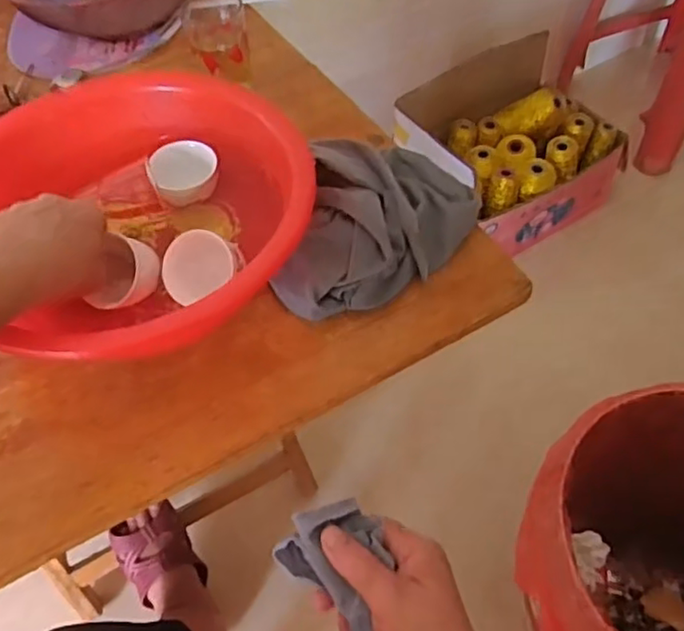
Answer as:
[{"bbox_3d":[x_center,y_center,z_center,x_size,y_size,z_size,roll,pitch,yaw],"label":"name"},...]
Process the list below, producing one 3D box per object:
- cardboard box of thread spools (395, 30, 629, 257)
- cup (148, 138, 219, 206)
[{"bbox_3d":[0.295,-0.291,1.127,0.357,0.250,0.246,-29,58,-16],"label":"cardboard box of thread spools"},{"bbox_3d":[-0.126,-0.114,0.505,0.053,0.031,0.047,-21,56,-11],"label":"cup"}]

